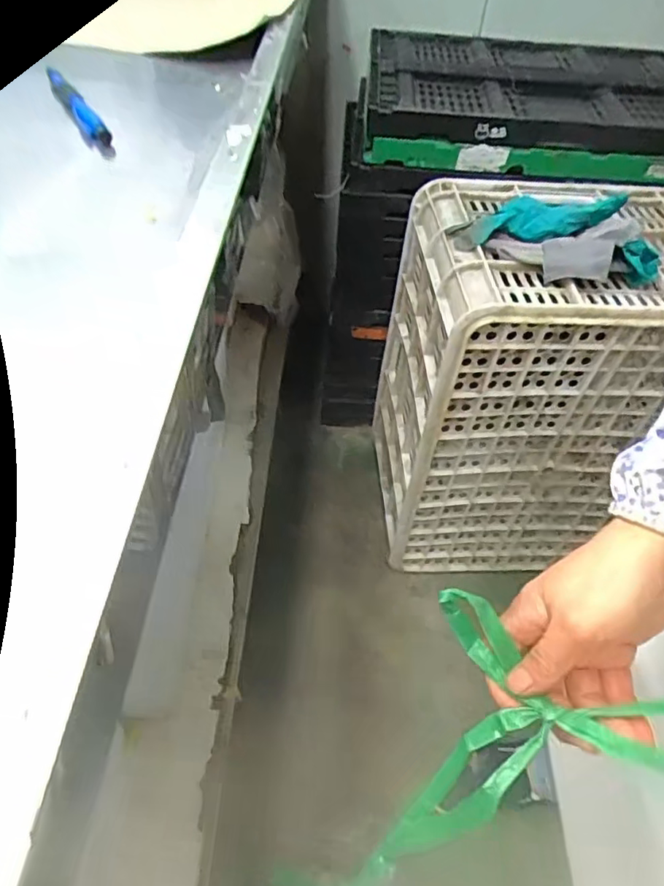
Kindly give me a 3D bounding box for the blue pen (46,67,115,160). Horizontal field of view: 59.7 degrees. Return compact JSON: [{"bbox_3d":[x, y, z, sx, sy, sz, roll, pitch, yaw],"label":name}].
[{"bbox_3d":[-0.175,-0.230,0.397,0.012,0.018,0.117,-23,55,-23],"label":"blue pen"}]

